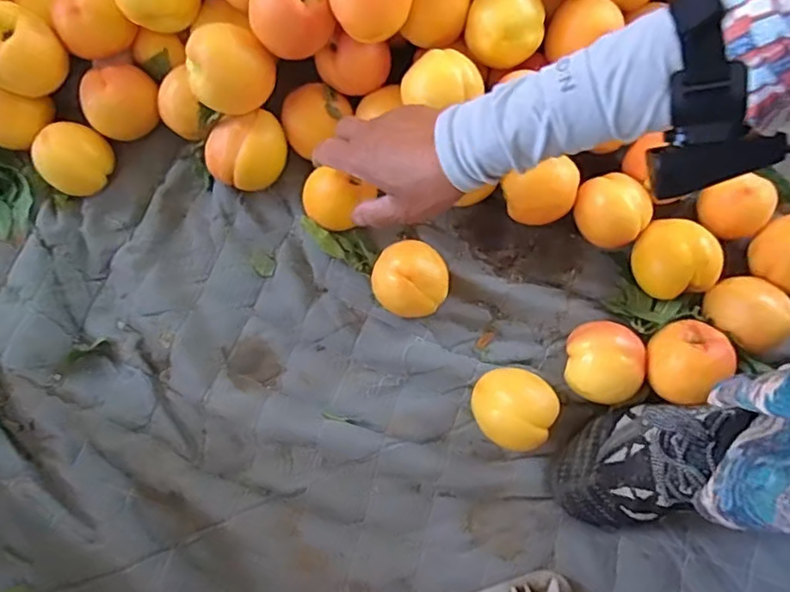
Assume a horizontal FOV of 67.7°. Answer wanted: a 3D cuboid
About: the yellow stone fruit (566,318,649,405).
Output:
[{"bbox_3d":[0.171,0.053,0.485,0.058,0.049,0.065,12,80,3],"label":"yellow stone fruit"}]

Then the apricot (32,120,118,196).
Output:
[{"bbox_3d":[-0.279,-0.119,0.516,0.045,0.055,0.056,19,81,4],"label":"apricot"}]

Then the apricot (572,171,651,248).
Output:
[{"bbox_3d":[0.182,-0.071,0.504,0.049,0.049,0.059,-26,81,-3],"label":"apricot"}]

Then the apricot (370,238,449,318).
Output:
[{"bbox_3d":[0.012,-0.013,0.497,0.060,0.055,0.062,0,80,1],"label":"apricot"}]

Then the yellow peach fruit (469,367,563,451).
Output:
[{"bbox_3d":[0.095,0.090,0.480,0.063,0.051,0.061,0,80,1],"label":"yellow peach fruit"}]

